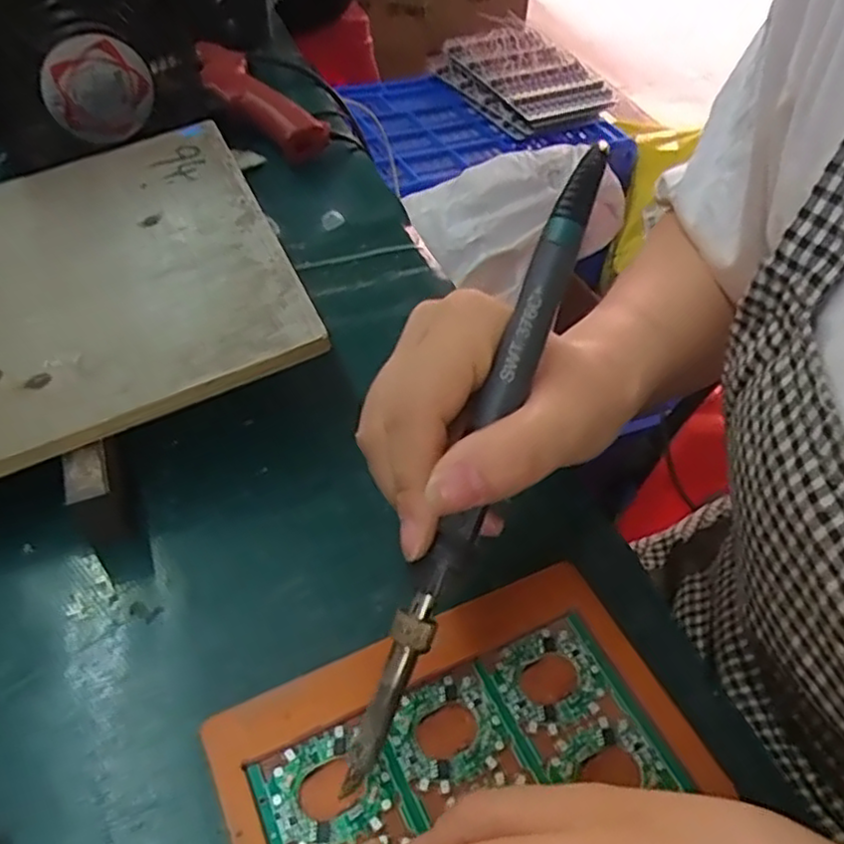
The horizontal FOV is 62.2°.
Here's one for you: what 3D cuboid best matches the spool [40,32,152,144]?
[{"bbox_3d":[-0.187,-0.192,0.405,0.057,0.059,0.027,-20,51,-21],"label":"spool"}]

